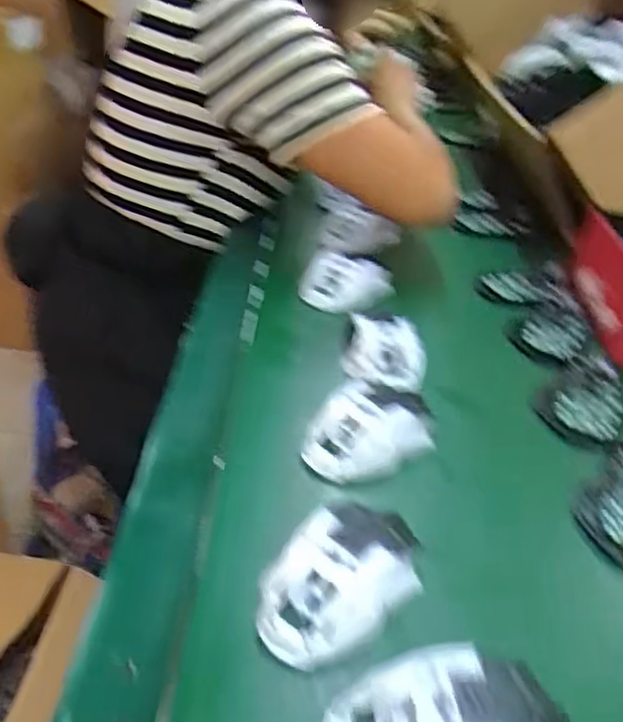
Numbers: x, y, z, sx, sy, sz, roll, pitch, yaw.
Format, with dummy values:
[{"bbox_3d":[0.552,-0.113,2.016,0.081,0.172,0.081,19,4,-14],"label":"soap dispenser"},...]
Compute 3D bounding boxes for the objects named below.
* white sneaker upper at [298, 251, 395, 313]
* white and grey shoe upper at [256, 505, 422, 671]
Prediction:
[{"bbox_3d":[0.035,-0.080,0.685,0.089,0.033,0.073,11,36,9],"label":"white sneaker upper"},{"bbox_3d":[0.018,0.122,0.379,0.113,0.038,0.064,-25,45,-36],"label":"white and grey shoe upper"}]

